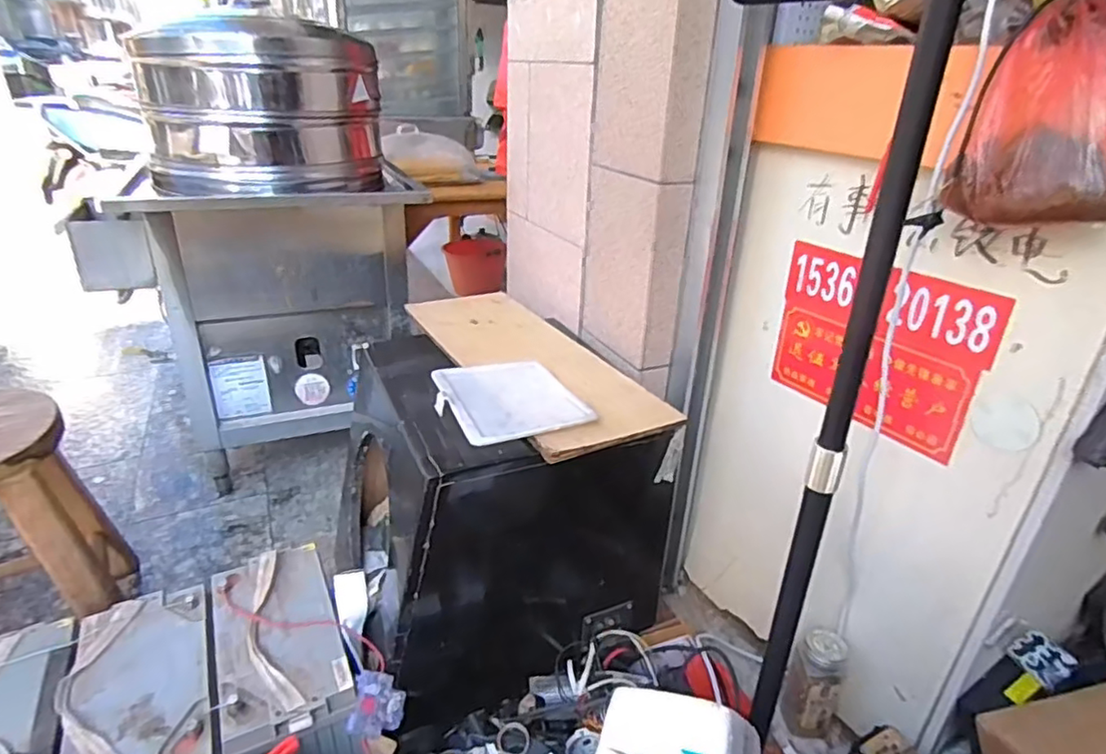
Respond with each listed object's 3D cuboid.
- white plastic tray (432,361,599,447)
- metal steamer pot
[{"bbox_3d":[-0.072,0.029,0.923,0.191,0.017,0.231,-11,30,-24],"label":"white plastic tray"},{"bbox_3d":[-0.662,-0.649,1.481,0.479,0.333,0.558,-4,28,-13],"label":"metal steamer pot"}]

